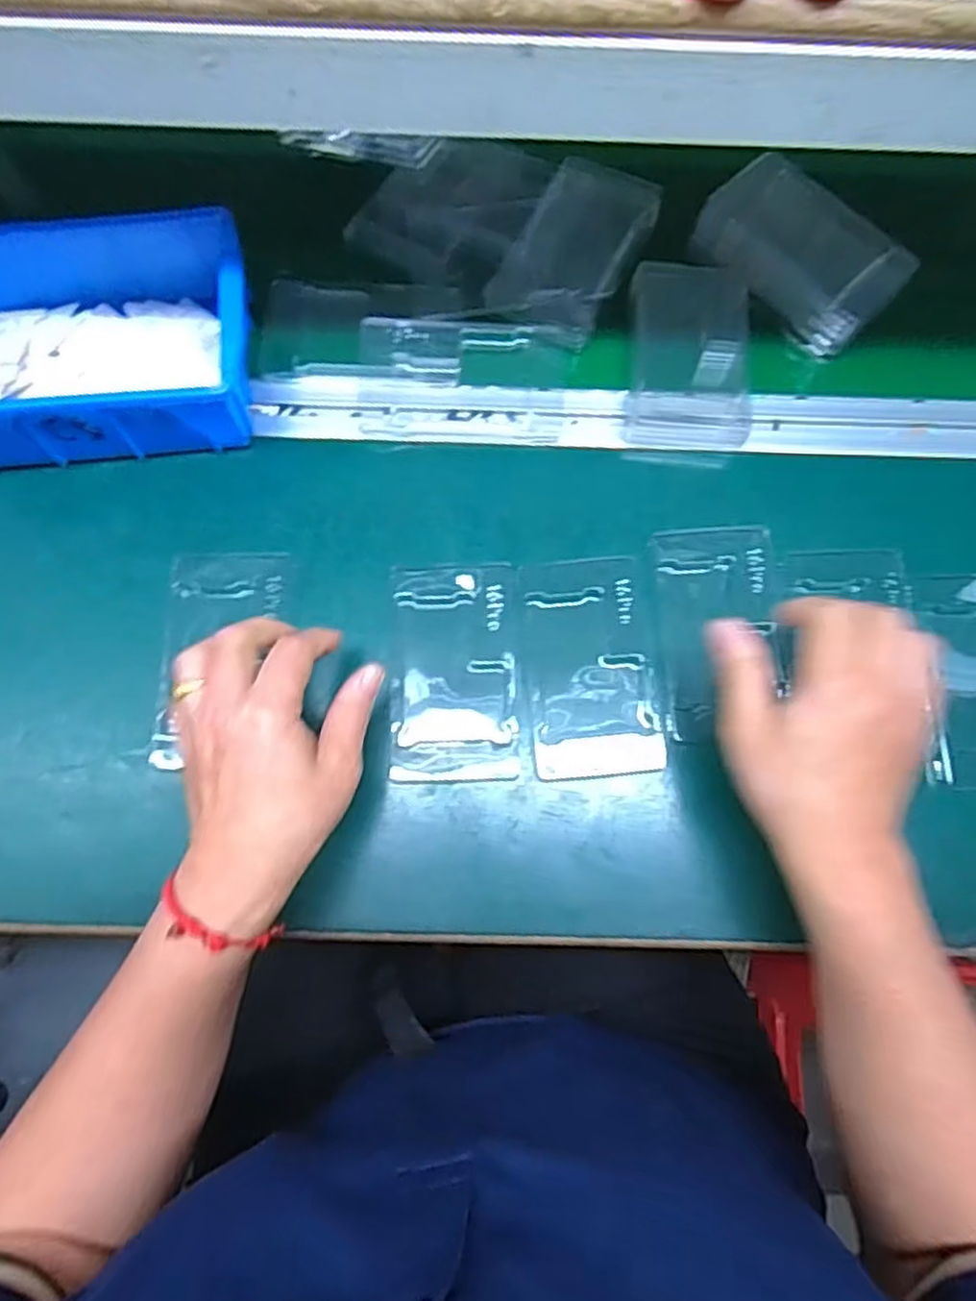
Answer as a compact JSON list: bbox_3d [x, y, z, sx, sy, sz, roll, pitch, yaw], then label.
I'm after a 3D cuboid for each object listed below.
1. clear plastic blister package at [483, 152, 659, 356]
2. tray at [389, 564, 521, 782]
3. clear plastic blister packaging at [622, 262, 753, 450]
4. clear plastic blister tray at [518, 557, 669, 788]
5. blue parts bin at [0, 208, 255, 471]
[{"bbox_3d":[0.057,-0.269,0.477,0.072,0.013,0.135,28,77,5],"label":"clear plastic blister package"},{"bbox_3d":[-0.020,0.010,0.418,0.071,0.012,0.127,-1,76,-2],"label":"tray"},{"bbox_3d":[0.131,-0.195,0.471,0.076,0.018,0.126,6,76,0],"label":"clear plastic blister packaging"},{"bbox_3d":[0.060,0.009,0.421,0.071,0.010,0.127,-4,76,-2],"label":"clear plastic blister tray"},{"bbox_3d":[-0.244,-0.190,0.439,0.195,0.063,0.138,-5,76,-3],"label":"blue parts bin"}]

